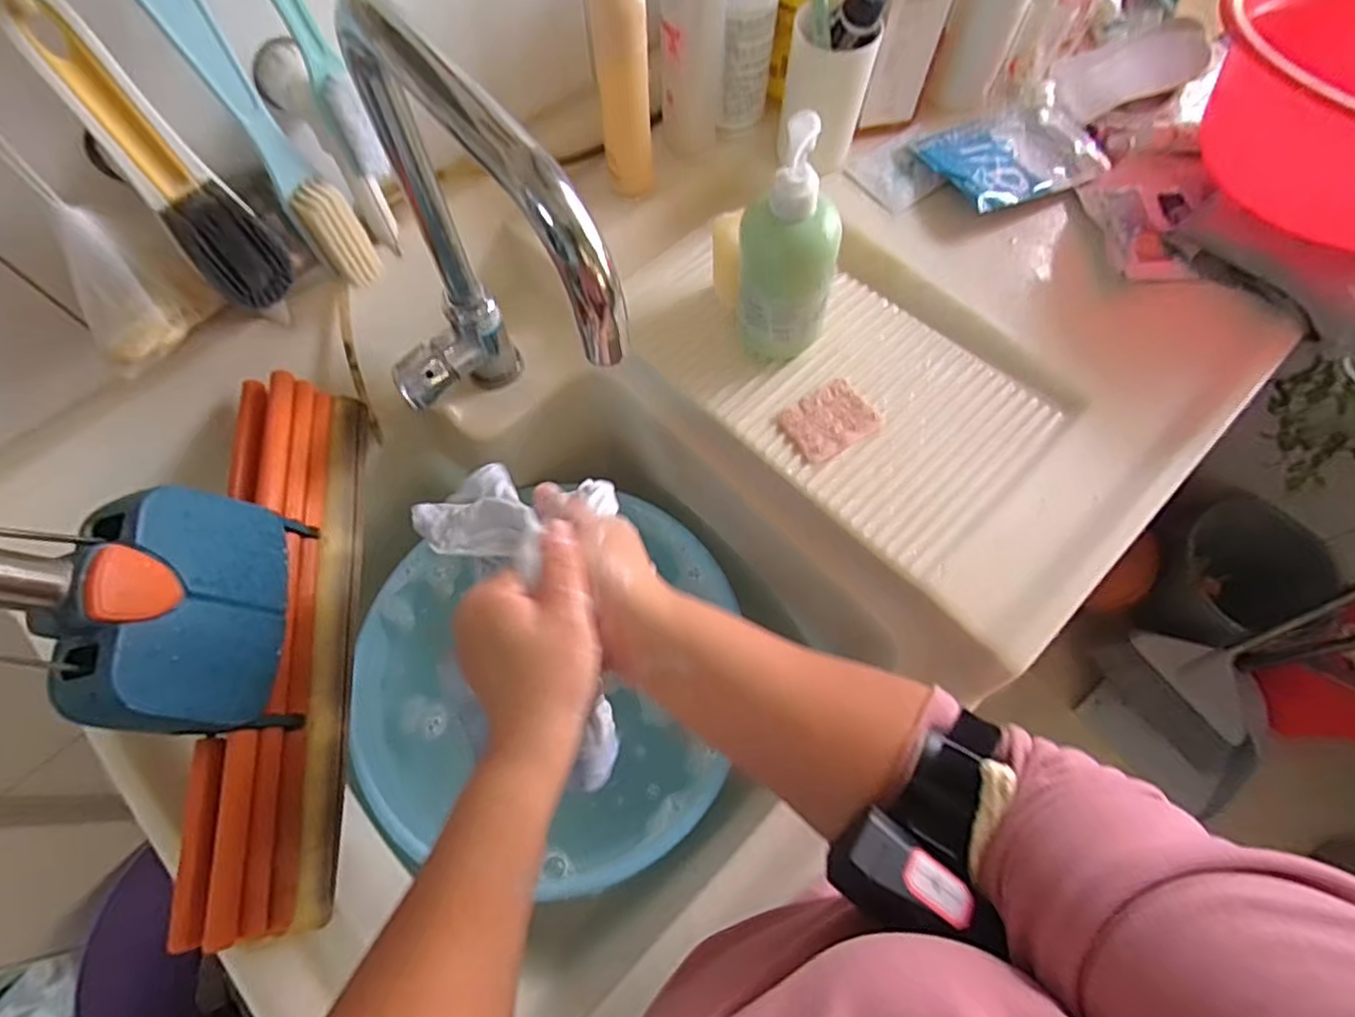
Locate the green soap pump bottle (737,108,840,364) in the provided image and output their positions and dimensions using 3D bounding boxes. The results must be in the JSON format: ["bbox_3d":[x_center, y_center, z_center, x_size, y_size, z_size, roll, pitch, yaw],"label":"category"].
[{"bbox_3d":[0.081,-0.179,0.475,0.071,0.178,0.064,15,68,6],"label":"green soap pump bottle"}]

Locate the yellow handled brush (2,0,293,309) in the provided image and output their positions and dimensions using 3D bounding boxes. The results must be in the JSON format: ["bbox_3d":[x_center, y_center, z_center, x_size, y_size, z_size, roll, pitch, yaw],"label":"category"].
[{"bbox_3d":[-0.288,-0.191,0.383,0.047,0.181,0.031,-42,73,-16],"label":"yellow handled brush"}]

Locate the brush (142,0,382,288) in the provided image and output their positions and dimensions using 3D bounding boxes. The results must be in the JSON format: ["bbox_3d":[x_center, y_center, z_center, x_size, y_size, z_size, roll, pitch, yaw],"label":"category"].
[{"bbox_3d":[-0.249,-0.226,0.414,0.035,0.217,0.026,-41,73,-15],"label":"brush"}]

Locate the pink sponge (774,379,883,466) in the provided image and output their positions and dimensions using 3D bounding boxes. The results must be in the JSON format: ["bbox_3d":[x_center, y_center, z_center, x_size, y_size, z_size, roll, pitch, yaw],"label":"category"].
[{"bbox_3d":[0.120,-0.070,0.527,0.067,0.007,0.055,-29,70,-11],"label":"pink sponge"}]

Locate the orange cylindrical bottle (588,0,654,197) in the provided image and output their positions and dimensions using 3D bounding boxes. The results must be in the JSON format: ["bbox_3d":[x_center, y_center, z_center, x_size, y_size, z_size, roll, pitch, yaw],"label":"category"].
[{"bbox_3d":[-0.042,-0.328,0.530,0.039,0.167,0.032,-8,67,-3],"label":"orange cylindrical bottle"}]

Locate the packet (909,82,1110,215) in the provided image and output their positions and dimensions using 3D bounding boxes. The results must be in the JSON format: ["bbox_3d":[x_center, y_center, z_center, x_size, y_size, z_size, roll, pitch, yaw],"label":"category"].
[{"bbox_3d":[0.307,-0.327,0.615,0.151,0.018,0.105,-22,69,-9],"label":"packet"}]

